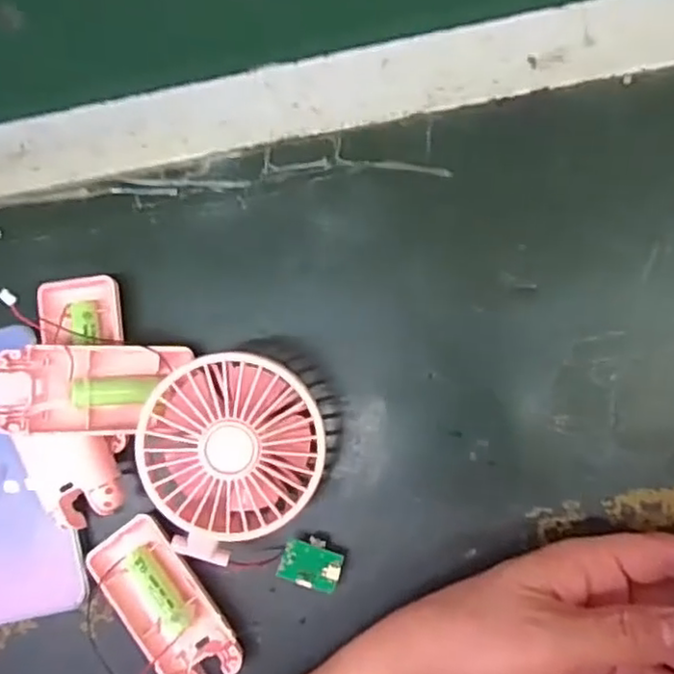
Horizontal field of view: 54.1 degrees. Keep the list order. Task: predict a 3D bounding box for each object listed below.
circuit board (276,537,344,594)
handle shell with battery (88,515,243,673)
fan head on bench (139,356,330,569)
[{"bbox_3d":[-0.013,0.116,0.339,0.030,0.008,0.023,13,91,7],"label":"circuit board"},{"bbox_3d":[-0.092,0.145,0.354,0.046,0.019,0.096,-36,86,5],"label":"handle shell with battery"},{"bbox_3d":[-0.050,0.056,0.328,0.087,0.052,0.084,0,90,7],"label":"fan head on bench"}]

